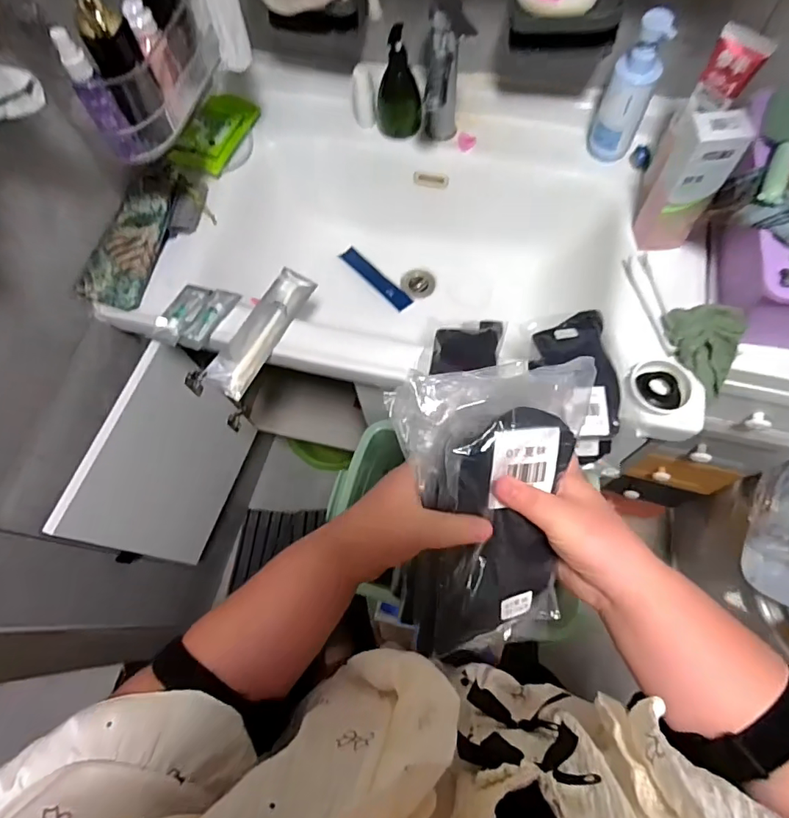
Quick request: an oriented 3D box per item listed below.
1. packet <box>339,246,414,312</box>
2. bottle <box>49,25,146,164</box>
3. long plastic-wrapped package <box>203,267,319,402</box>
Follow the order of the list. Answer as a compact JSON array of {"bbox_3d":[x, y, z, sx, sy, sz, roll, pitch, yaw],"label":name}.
[{"bbox_3d":[-0.031,-0.223,0.843,0.032,0.008,0.154,-40,71,-13],"label":"packet"},{"bbox_3d":[-0.301,-0.313,0.504,0.029,0.122,0.025,-31,69,-10],"label":"bottle"},{"bbox_3d":[-0.170,-0.107,0.651,0.052,0.011,0.214,31,57,-9],"label":"long plastic-wrapped package"}]

